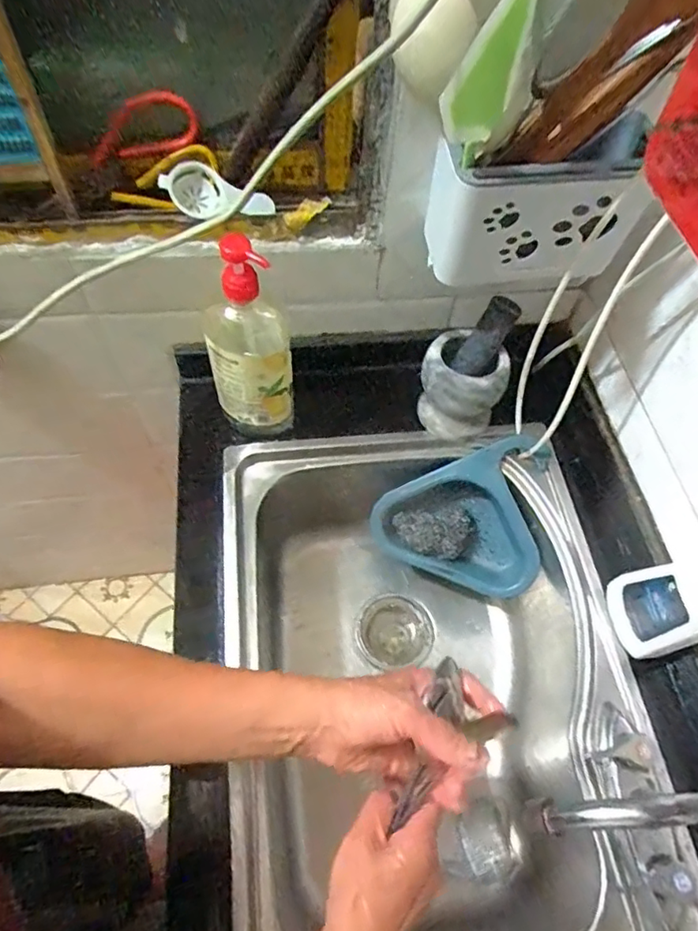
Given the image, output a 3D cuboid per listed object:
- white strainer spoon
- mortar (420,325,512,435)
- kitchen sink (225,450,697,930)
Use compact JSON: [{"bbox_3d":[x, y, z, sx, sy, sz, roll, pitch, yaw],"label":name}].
[{"bbox_3d":[-0.142,-0.291,0.614,0.122,0.041,0.046,7,59,-15],"label":"white strainer spoon"},{"bbox_3d":[0.141,-0.103,0.724,0.108,0.097,0.098,29,62,13],"label":"mortar"},{"bbox_3d":[0.086,0.273,0.697,0.435,0.260,0.561,-4,60,-6],"label":"kitchen sink"}]

